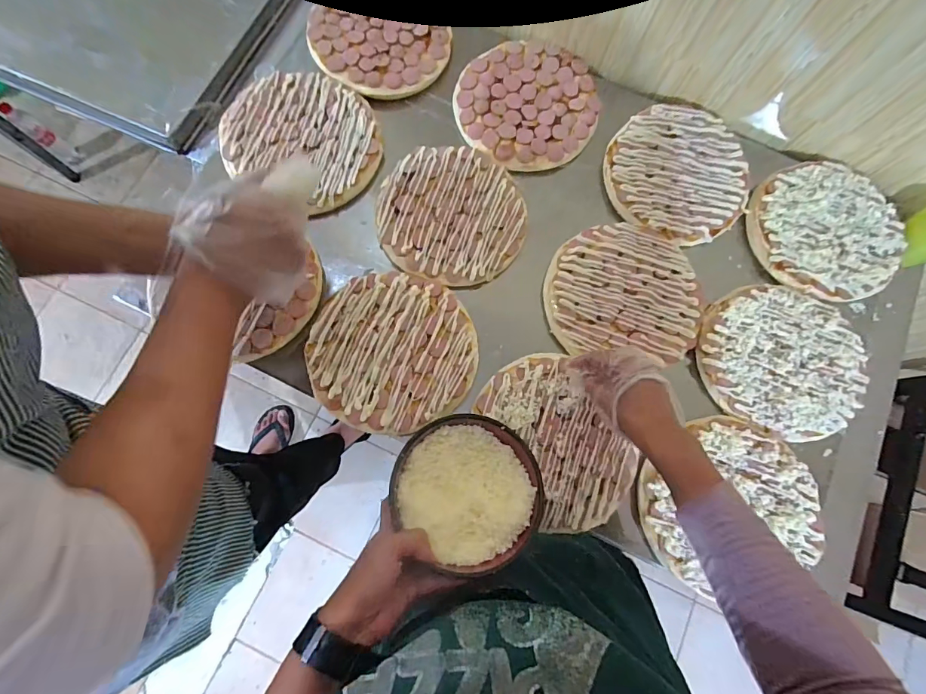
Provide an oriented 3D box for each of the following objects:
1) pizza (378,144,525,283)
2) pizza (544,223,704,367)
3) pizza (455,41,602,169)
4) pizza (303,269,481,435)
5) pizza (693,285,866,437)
[{"bbox_3d":[-0.016,-0.176,0.562,0.191,0.013,0.183,4,76,-2],"label":"pizza"},{"bbox_3d":[0.207,-0.076,0.549,0.192,0.010,0.171,6,76,-1],"label":"pizza"},{"bbox_3d":[0.093,-0.350,0.607,0.201,0.014,0.194,-5,76,-4],"label":"pizza"},{"bbox_3d":[-0.085,0.002,0.519,0.197,0.014,0.190,1,76,-3],"label":"pizza"},{"bbox_3d":[0.396,0.015,0.531,0.194,0.018,0.188,1,76,-3],"label":"pizza"}]

